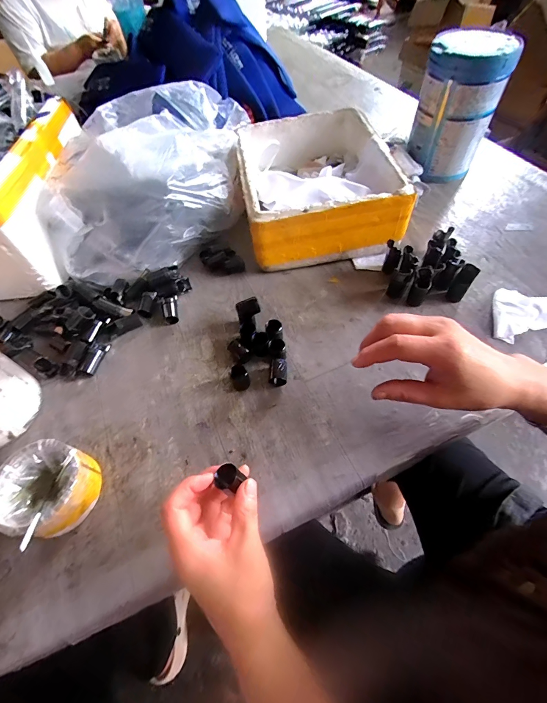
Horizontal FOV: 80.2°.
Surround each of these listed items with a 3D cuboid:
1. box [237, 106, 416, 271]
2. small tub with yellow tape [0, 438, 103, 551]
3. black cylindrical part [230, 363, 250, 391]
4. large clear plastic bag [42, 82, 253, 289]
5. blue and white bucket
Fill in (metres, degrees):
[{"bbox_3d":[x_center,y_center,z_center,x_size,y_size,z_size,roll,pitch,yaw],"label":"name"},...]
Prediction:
[{"bbox_3d":[0.065,-0.278,0.549,0.236,0.109,0.274,-9,57,-2],"label":"box"},{"bbox_3d":[-0.234,0.140,0.335,0.086,0.057,0.084,-2,57,3],"label":"small tub with yellow tape"},{"bbox_3d":[-0.041,0.033,0.404,0.020,0.033,0.020,-2,57,3],"label":"black cylindrical part"},{"bbox_3d":[-0.198,-0.295,0.538,0.263,0.174,0.349,2,58,6],"label":"large clear plastic bag"},{"bbox_3d":[0.313,-0.421,0.565,0.119,0.185,0.153,20,61,16],"label":"blue and white bucket"}]

